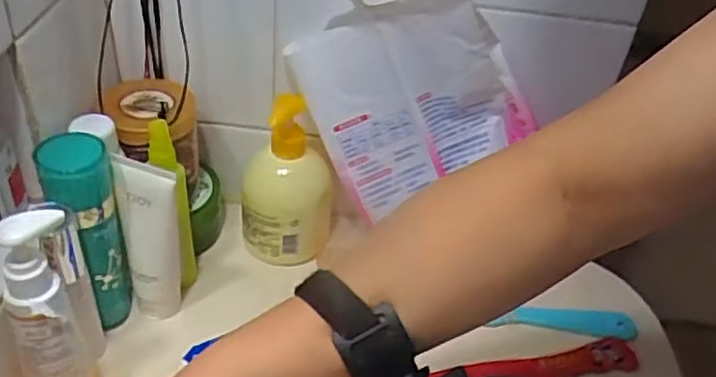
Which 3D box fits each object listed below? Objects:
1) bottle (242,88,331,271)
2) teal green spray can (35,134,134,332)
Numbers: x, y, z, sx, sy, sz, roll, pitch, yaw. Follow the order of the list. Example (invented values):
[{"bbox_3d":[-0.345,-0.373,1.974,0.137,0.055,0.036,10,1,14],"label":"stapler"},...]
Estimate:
[{"bbox_3d":[-0.064,-0.009,0.636,0.083,0.166,0.062,2,39,-5],"label":"bottle"},{"bbox_3d":[-0.213,0.037,0.546,0.050,0.167,0.046,4,39,-3],"label":"teal green spray can"}]

